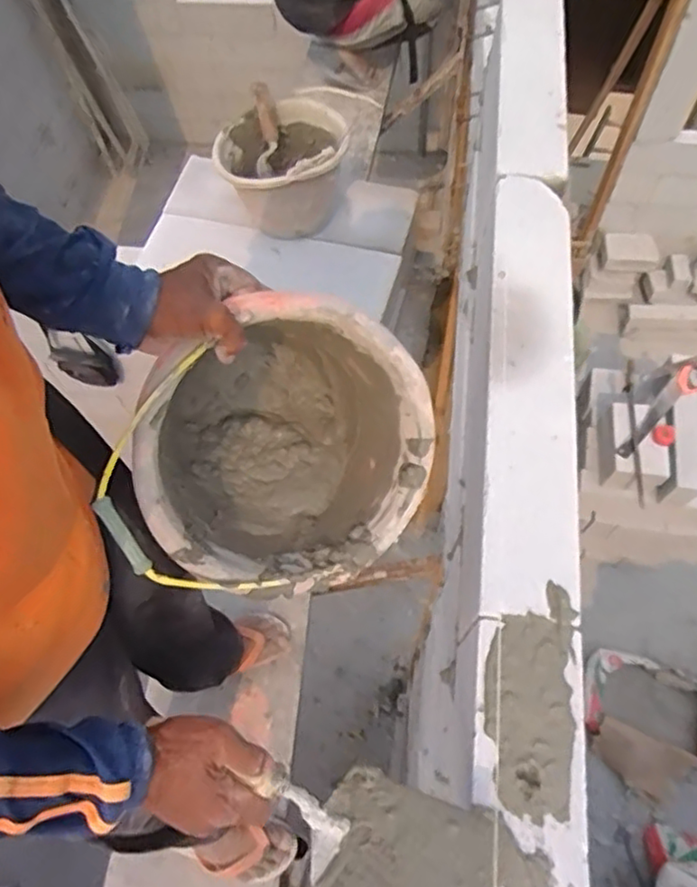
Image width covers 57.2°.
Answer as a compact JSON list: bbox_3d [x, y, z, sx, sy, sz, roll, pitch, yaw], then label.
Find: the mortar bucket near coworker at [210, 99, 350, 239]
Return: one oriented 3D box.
[{"bbox_3d":[-0.149,-0.599,1.458,0.290,0.216,0.284,0,64,3],"label":"mortar bucket near coworker"}]

